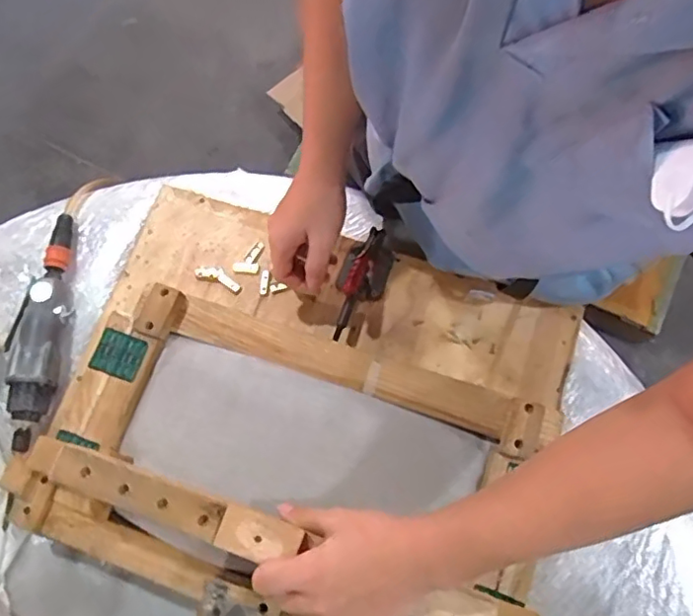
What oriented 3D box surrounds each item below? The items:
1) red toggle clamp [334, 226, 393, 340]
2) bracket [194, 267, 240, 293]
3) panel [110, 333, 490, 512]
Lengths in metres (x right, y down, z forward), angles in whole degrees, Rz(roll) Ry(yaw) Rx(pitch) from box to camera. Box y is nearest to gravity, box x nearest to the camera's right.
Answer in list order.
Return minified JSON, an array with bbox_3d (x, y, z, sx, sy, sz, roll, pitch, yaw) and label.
[{"bbox_3d":[0.013,-0.031,0.653,0.055,0.069,0.141,22,76,8],"label":"red toggle clamp"},{"bbox_3d":[-0.154,-0.037,0.704,0.058,0.005,0.020,21,74,7],"label":"bracket"},{"bbox_3d":[-0.045,0.137,0.591,0.350,0.036,0.136,16,74,6],"label":"panel"}]

